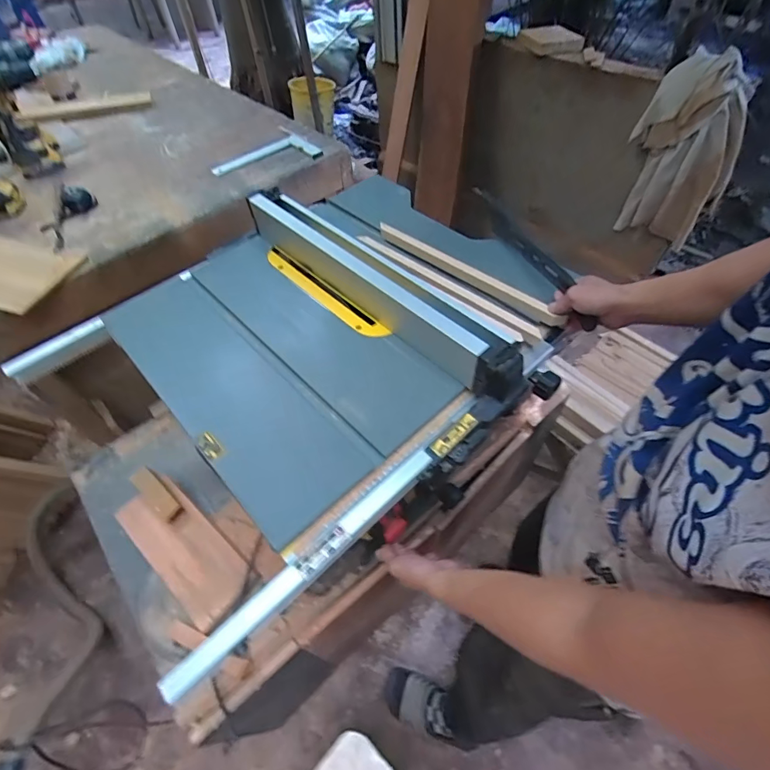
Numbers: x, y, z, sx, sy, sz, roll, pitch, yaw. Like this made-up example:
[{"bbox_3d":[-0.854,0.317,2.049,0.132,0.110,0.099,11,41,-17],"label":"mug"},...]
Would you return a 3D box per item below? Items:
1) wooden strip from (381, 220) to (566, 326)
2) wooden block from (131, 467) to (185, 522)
[{"bbox_3d":[0.138,-0.205,0.759,0.055,0.028,0.385,-38,58,-23],"label":"wooden strip"},{"bbox_3d":[-0.453,0.214,0.827,0.129,0.022,0.041,35,62,24],"label":"wooden block"}]

